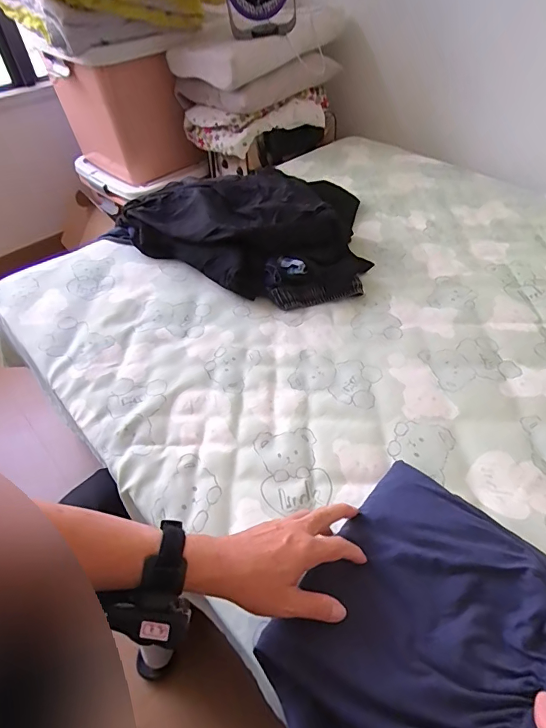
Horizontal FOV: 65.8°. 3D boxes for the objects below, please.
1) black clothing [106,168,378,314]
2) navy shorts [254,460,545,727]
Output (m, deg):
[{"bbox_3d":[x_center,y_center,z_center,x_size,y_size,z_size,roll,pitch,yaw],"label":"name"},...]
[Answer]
[{"bbox_3d":[-0.016,-0.339,0.956,0.517,0.102,0.449,23,52,23],"label":"black clothing"},{"bbox_3d":[0.148,0.271,0.413,0.295,0.060,0.244,-36,55,-27],"label":"navy shorts"}]

